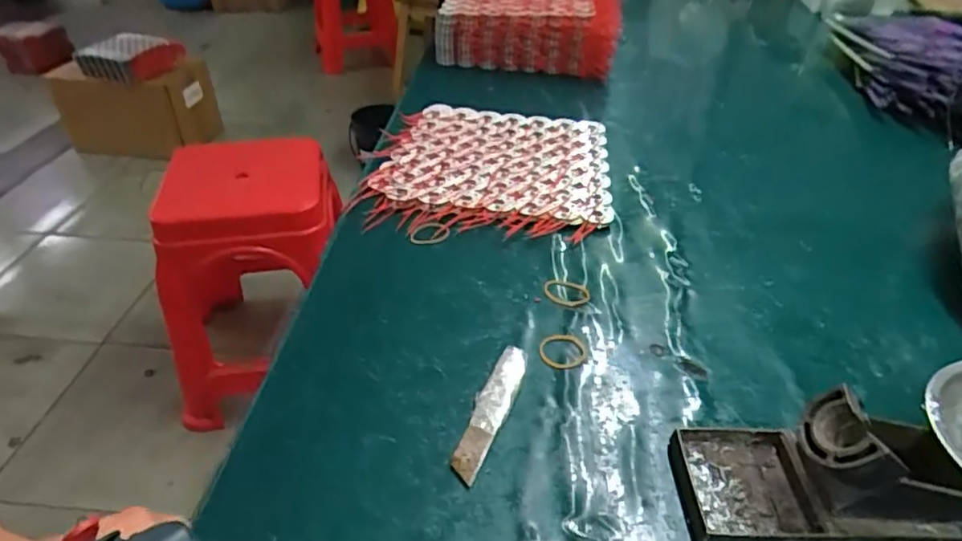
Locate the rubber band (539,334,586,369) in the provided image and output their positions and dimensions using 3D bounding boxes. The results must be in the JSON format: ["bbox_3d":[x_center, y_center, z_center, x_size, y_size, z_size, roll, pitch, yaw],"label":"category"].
[{"bbox_3d":[0.059,0.057,0.437,0.033,0.004,0.035,2,39,1],"label":"rubber band"}]

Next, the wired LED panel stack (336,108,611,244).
[{"bbox_3d":[0.011,-0.107,0.636,0.242,0.032,0.235,1,39,1],"label":"wired LED panel stack"}]

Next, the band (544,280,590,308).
[{"bbox_3d":[0.069,0.018,0.488,0.036,0.004,0.028,10,39,11],"label":"band"}]

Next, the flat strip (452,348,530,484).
[{"bbox_3d":[0.005,0.088,0.386,0.021,0.012,0.101,16,41,18],"label":"flat strip"}]

